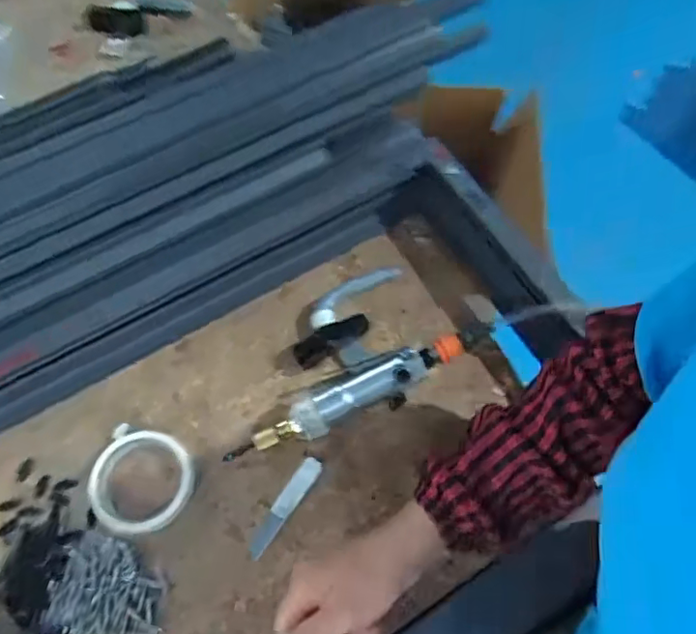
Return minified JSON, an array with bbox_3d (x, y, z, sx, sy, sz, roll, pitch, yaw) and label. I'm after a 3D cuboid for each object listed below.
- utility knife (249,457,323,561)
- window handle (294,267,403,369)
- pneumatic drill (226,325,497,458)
[{"bbox_3d":[-0.062,0.186,0.556,0.021,0.004,0.105,32,68,15],"label":"utility knife"},{"bbox_3d":[0.001,-0.008,0.619,0.073,0.041,0.148,16,65,8],"label":"window handle"},{"bbox_3d":[0.017,0.074,0.577,0.302,0.052,0.056,-19,65,-9],"label":"pneumatic drill"}]

